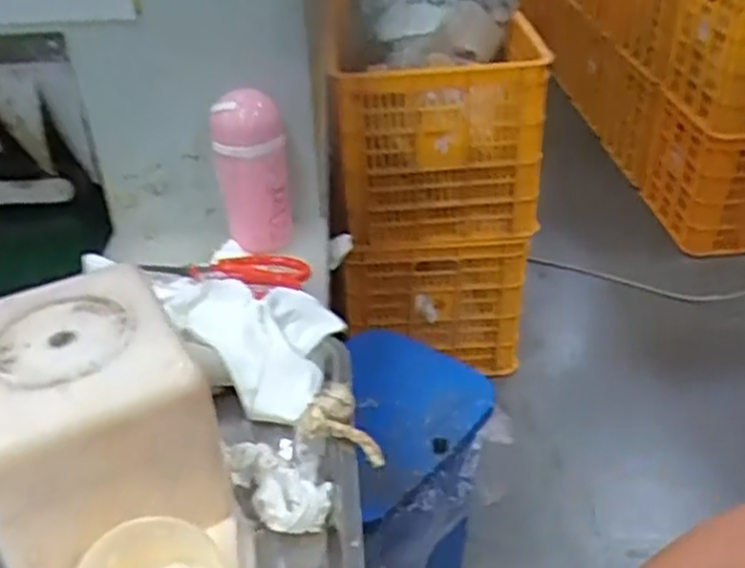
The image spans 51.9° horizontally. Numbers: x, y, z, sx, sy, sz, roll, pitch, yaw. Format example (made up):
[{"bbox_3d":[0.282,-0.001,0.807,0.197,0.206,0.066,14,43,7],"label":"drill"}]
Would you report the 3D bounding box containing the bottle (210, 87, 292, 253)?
[{"bbox_3d":[-0.123,-0.111,0.801,0.072,0.184,0.062,-12,33,-9],"label":"bottle"}]

